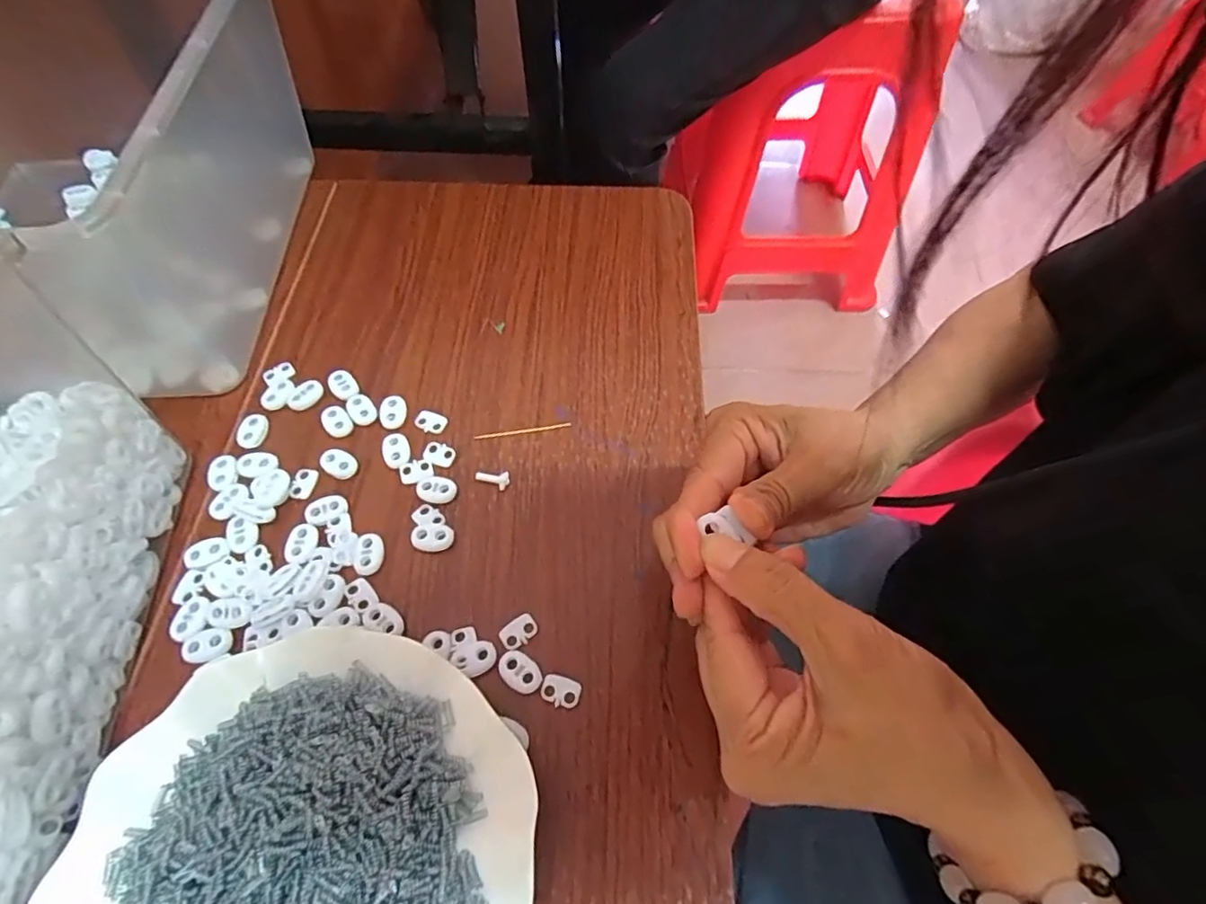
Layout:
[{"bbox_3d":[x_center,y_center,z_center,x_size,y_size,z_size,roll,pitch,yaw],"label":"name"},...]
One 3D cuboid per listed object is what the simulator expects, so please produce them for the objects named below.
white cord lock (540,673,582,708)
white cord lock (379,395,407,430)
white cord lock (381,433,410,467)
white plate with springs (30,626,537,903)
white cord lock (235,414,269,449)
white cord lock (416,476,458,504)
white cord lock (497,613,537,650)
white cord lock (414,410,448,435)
[{"bbox_3d":[-0.020,0.115,0.277,0.020,0.004,0.013,20,62,10],"label":"white cord lock"},{"bbox_3d":[-0.130,-0.025,0.354,0.017,0.004,0.023,-12,61,-7],"label":"white cord lock"},{"bbox_3d":[-0.123,-0.001,0.341,0.016,0.004,0.022,-21,63,-12],"label":"white cord lock"},{"bbox_3d":[-0.124,0.169,0.232,0.179,0.024,0.178,0,61,-1],"label":"white plate with springs"},{"bbox_3d":[-0.214,-0.014,0.350,0.017,0.004,0.022,5,61,2],"label":"white cord lock"},{"bbox_3d":[-0.096,0.022,0.329,0.023,0.004,0.015,7,61,3],"label":"white cord lock"},{"bbox_3d":[-0.043,0.091,0.291,0.019,0.004,0.014,-33,66,-18],"label":"white cord lock"},{"bbox_3d":[-0.106,-0.019,0.353,0.020,0.004,0.014,17,62,9],"label":"white cord lock"}]

